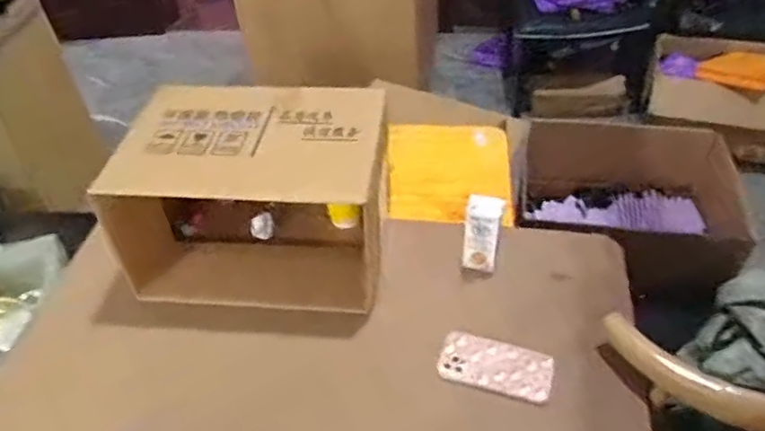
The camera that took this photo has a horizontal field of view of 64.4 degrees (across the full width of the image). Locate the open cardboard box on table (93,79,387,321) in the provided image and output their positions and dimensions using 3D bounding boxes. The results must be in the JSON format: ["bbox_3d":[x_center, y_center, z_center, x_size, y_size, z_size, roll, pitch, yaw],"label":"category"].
[{"bbox_3d":[-0.201,-0.023,1.027,0.410,0.281,0.277,0,42,4],"label":"open cardboard box on table"}]

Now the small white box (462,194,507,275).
[{"bbox_3d":[0.168,0.033,1.009,0.062,0.142,0.054,10,43,15],"label":"small white box"}]

